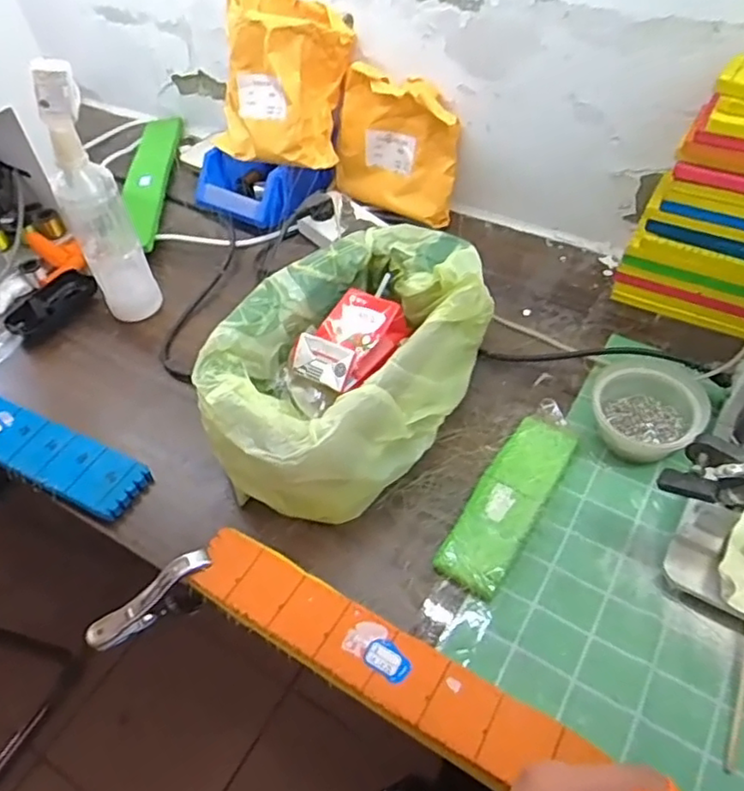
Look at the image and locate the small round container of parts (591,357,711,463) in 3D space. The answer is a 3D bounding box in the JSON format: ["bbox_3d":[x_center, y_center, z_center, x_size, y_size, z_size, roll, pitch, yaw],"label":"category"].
[{"bbox_3d":[0.251,0.016,0.580,0.093,0.056,0.095,-2,51,3],"label":"small round container of parts"}]

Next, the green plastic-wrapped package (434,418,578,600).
[{"bbox_3d":[0.121,0.090,0.556,0.057,0.017,0.179,26,57,23],"label":"green plastic-wrapped package"}]

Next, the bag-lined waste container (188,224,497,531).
[{"bbox_3d":[-0.017,-0.035,0.600,0.193,0.109,0.297,24,57,22],"label":"bag-lined waste container"}]

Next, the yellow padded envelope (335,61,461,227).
[{"bbox_3d":[0.029,-0.314,0.798,0.167,0.163,0.028,25,45,24],"label":"yellow padded envelope"}]

